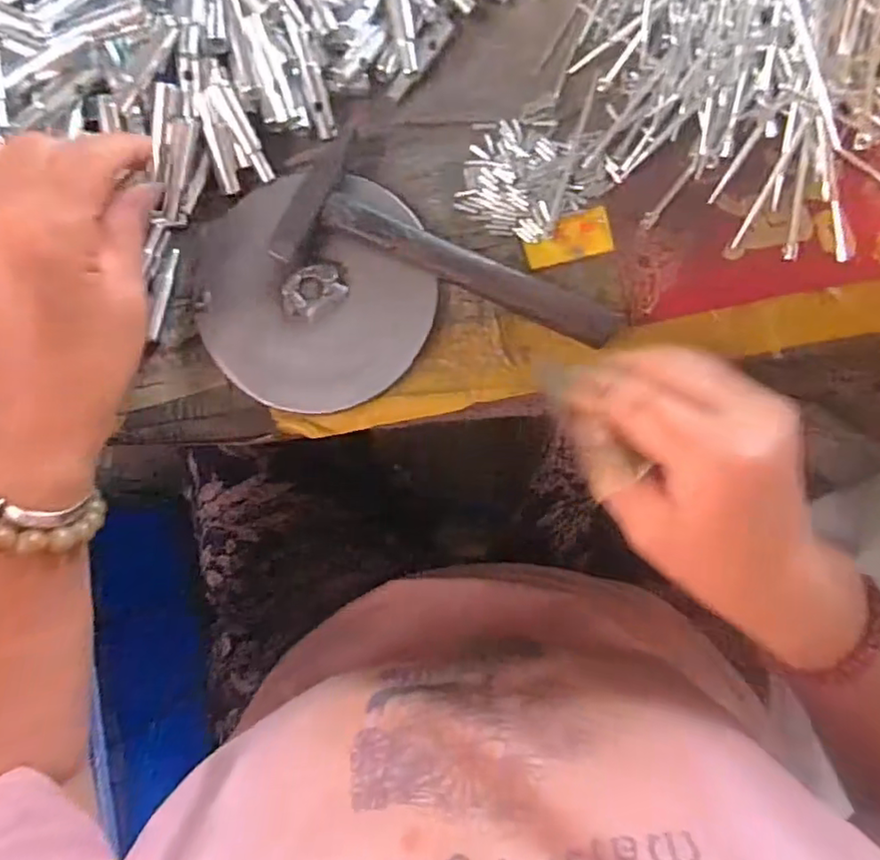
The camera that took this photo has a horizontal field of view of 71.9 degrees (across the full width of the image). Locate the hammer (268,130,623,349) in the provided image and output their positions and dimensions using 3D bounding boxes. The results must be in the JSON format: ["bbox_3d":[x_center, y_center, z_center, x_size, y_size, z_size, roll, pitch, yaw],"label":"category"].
[{"bbox_3d":[0.008,-0.095,0.311,0.172,0.023,0.068,18,90,4],"label":"hammer"}]

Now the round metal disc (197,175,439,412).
[{"bbox_3d":[-0.067,-0.073,0.320,0.119,0.016,0.124,0,89,4],"label":"round metal disc"}]

